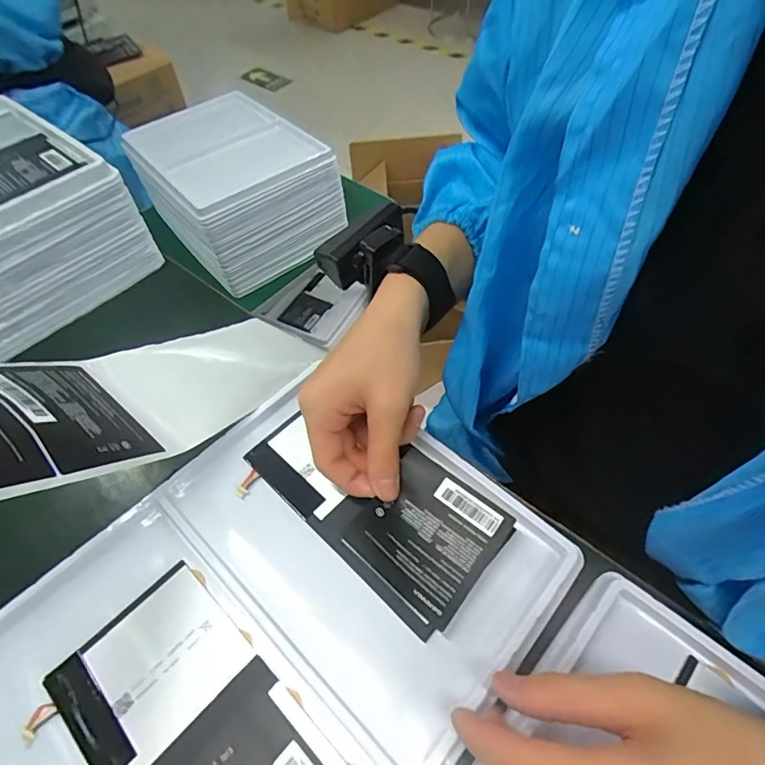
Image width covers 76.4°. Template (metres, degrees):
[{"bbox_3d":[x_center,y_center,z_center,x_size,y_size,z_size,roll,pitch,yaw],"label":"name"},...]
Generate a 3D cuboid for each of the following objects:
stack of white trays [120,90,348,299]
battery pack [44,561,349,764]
[{"bbox_3d":[-0.250,-0.343,0.846,0.262,0.160,0.291,-34,59,-19],"label":"stack of white trays"},{"bbox_3d":[-0.095,0.187,0.255,0.171,0.008,0.089,36,64,25],"label":"battery pack"}]

